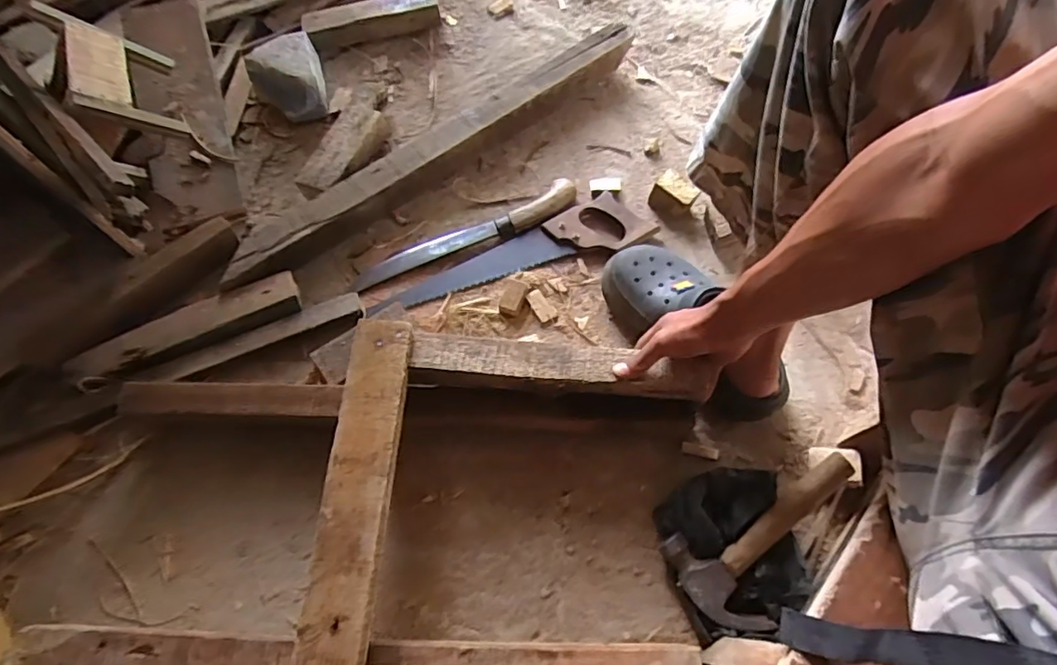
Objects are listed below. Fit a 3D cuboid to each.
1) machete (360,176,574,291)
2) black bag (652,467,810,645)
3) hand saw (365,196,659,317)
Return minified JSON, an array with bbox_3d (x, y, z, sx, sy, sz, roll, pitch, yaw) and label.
[{"bbox_3d":[-0.084,-0.141,0.812,0.344,0.019,0.056,-24,67,-10],"label":"machete"},{"bbox_3d":[0.212,0.231,0.602,0.132,0.061,0.156,-11,65,-4],"label":"black bag"},{"bbox_3d":[-0.026,-0.110,0.798,0.399,0.018,0.089,-19,66,-8],"label":"hand saw"}]

